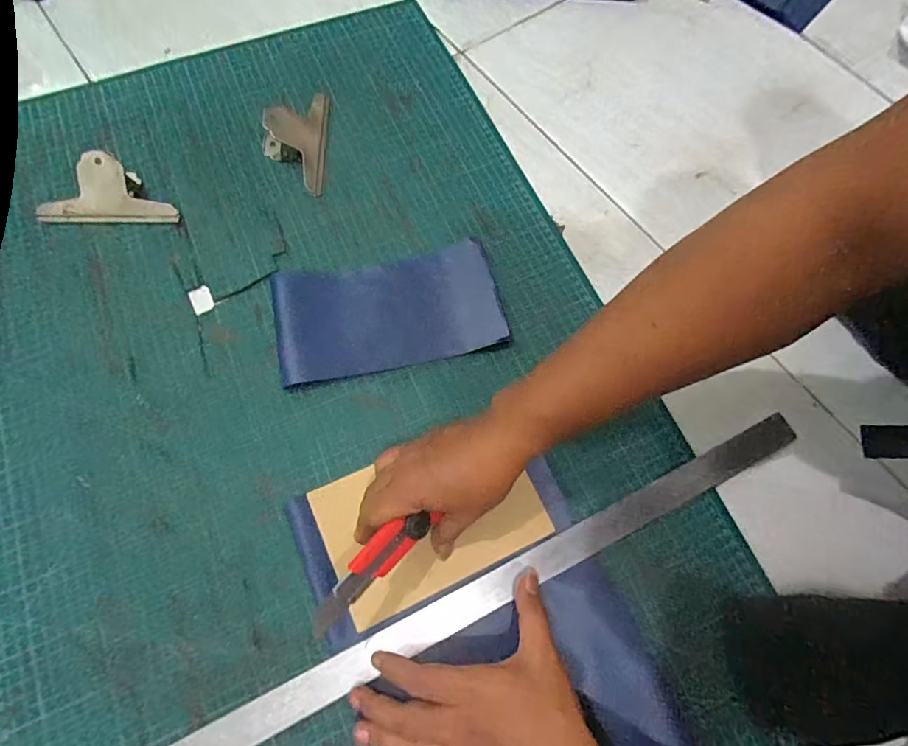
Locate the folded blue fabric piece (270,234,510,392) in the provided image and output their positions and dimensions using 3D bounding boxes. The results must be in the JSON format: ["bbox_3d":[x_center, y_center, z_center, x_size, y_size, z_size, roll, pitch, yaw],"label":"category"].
[{"bbox_3d":[-0.066,-0.062,0.480,0.219,0.008,0.120,-11,72,-6],"label":"folded blue fabric piece"}]

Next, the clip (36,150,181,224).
[{"bbox_3d":[-0.362,-0.194,0.496,0.139,0.036,0.065,-1,71,-3],"label":"clip"}]

